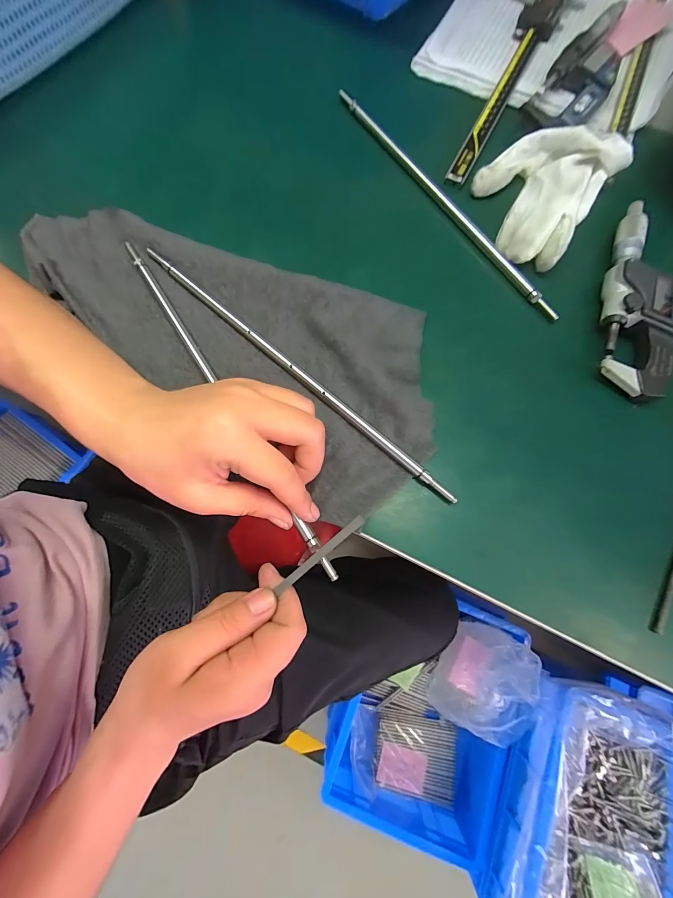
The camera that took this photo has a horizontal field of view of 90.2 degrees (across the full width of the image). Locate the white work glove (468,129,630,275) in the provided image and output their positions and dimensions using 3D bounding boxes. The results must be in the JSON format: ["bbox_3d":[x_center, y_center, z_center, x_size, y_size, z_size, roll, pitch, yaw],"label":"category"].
[{"bbox_3d":[0.155,-0.202,0.259,0.087,0.028,0.120,37,78,7],"label":"white work glove"}]

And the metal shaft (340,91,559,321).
[{"bbox_3d":[0.085,-0.199,0.267,0.009,0.012,0.260,-35,79,-10],"label":"metal shaft"}]

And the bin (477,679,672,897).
[{"bbox_3d":[0.447,0.632,0.551,0.310,0.138,0.408,20,76,3],"label":"bin"}]

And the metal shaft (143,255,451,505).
[{"bbox_3d":[-0.030,-0.056,0.229,0.271,0.007,0.007,41,78,8],"label":"metal shaft"}]

